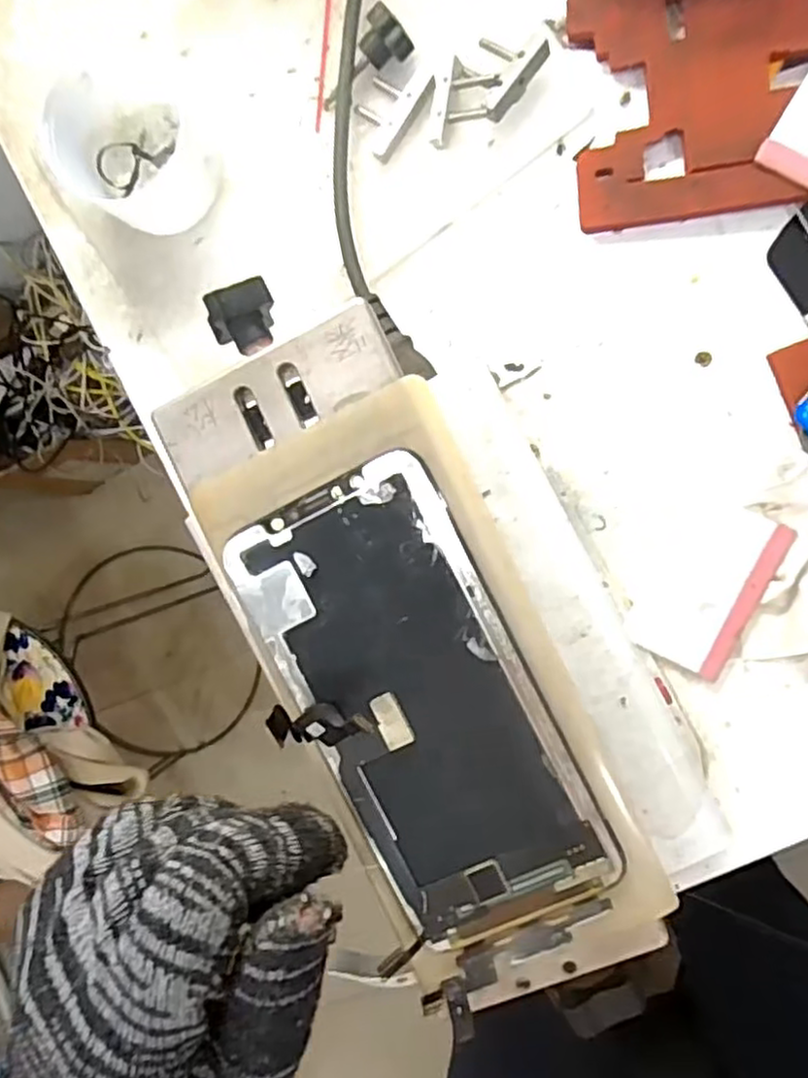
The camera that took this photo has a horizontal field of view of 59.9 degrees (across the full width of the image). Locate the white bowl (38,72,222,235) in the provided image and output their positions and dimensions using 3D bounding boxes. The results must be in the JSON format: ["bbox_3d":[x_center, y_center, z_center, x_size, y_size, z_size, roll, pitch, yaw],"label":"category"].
[{"bbox_3d":[-0.127,-0.182,0.327,0.069,0.050,0.066,41,98,2],"label":"white bowl"}]

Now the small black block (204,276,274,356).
[{"bbox_3d":[-0.049,-0.067,0.216,0.020,0.012,0.019,-18,91,8],"label":"small black block"}]

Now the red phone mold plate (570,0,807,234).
[{"bbox_3d":[0.165,-0.208,0.314,0.169,0.010,0.111,-4,94,8],"label":"red phone mold plate"}]

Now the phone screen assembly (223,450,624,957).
[{"bbox_3d":[0.006,0.051,0.203,0.068,0.005,0.142,-27,91,9],"label":"phone screen assembly"}]

